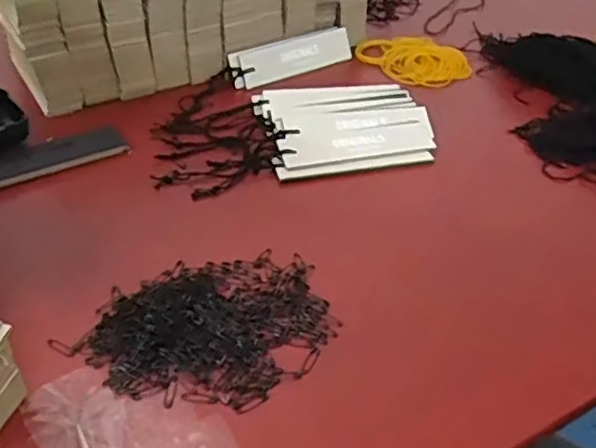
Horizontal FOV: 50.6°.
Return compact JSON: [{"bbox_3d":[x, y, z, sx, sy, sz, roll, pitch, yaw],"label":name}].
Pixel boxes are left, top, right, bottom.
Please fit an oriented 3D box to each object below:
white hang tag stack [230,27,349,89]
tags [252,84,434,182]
[{"bbox_3d":[-0.004,-0.165,0.618,0.132,0.035,0.006,-22,12,-26],"label":"white hang tag stack"},{"bbox_3d":[0.040,-0.083,0.524,0.134,0.015,0.115,-8,41,-12],"label":"tags"}]

